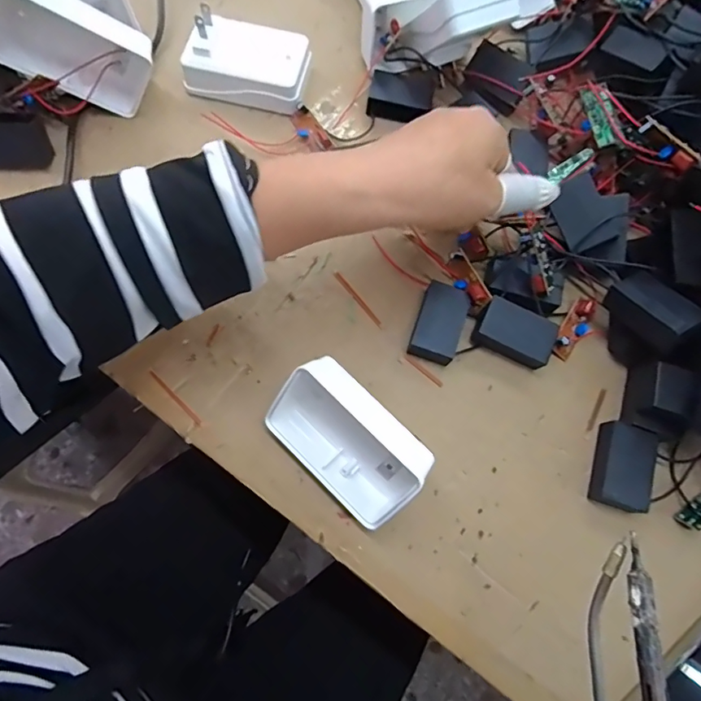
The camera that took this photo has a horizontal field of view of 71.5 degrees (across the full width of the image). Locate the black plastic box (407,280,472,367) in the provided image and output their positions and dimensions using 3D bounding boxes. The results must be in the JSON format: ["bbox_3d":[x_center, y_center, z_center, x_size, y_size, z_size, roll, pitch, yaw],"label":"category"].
[{"bbox_3d":[0.059,-0.017,0.320,0.029,0.017,0.049,20,73,3],"label":"black plastic box"}]

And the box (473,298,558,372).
[{"bbox_3d":[0.107,-0.011,0.317,0.049,0.020,0.032,23,73,4],"label":"box"}]

